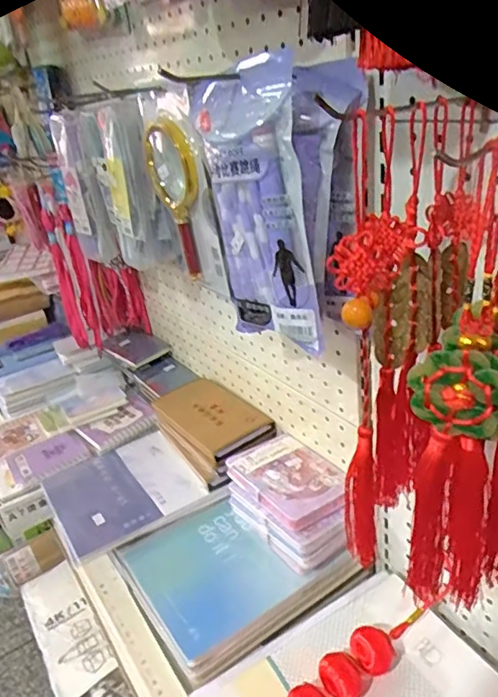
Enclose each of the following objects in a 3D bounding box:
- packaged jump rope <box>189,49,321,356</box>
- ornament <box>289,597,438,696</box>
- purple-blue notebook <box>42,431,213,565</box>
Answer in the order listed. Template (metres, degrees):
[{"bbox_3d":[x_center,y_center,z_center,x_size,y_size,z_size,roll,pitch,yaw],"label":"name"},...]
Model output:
[{"bbox_3d":[0.003,-0.116,0.482,0.021,0.232,0.136,-23,22,-33],"label":"packaged jump rope"},{"bbox_3d":[0.076,0.328,0.508,0.278,0.074,0.033,-26,32,-31],"label":"ornament"},{"bbox_3d":[-0.185,0.193,0.782,0.187,0.018,0.189,-22,30,-25],"label":"purple-blue notebook"}]

